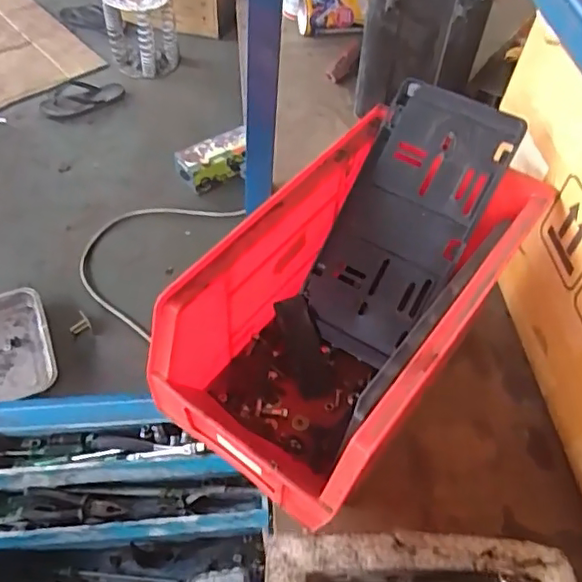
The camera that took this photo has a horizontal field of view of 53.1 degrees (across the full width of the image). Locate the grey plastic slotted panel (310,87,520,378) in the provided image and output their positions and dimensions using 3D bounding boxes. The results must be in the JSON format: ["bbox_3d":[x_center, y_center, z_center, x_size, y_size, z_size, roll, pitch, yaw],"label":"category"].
[{"bbox_3d":[0.118,-0.067,0.616,0.134,0.023,0.284,28,97,16],"label":"grey plastic slotted panel"}]

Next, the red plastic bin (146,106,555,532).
[{"bbox_3d":[0.061,0.014,0.579,0.205,0.170,0.368,33,58,19],"label":"red plastic bin"}]

